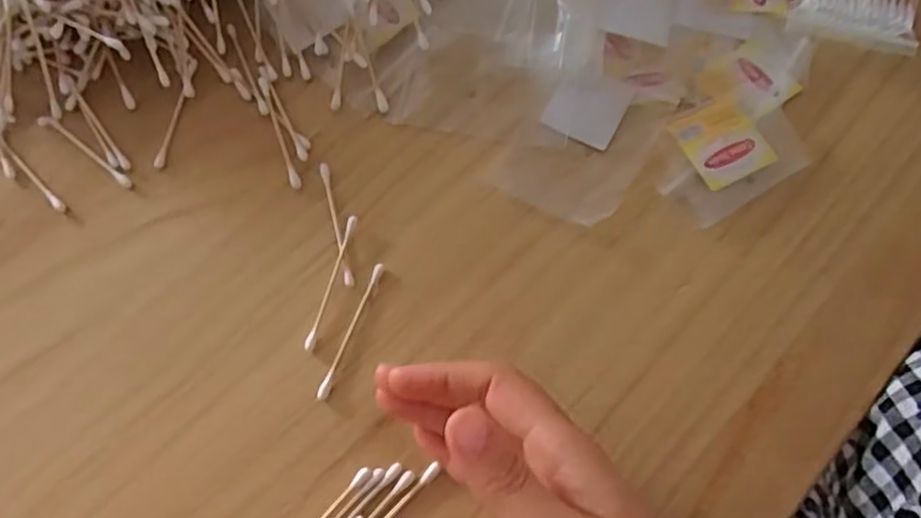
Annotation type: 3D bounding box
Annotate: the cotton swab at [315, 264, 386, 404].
[{"bbox_3d":[-0.050,0.032,0.322,0.005,0.004,0.068,18,66,10],"label":"cotton swab"}]

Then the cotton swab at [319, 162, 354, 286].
[{"bbox_3d":[-0.062,-0.019,0.343,0.005,0.004,0.068,-14,65,-5],"label":"cotton swab"}]

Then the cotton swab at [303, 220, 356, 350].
[{"bbox_3d":[-0.061,0.010,0.329,0.005,0.005,0.069,13,65,8],"label":"cotton swab"}]

